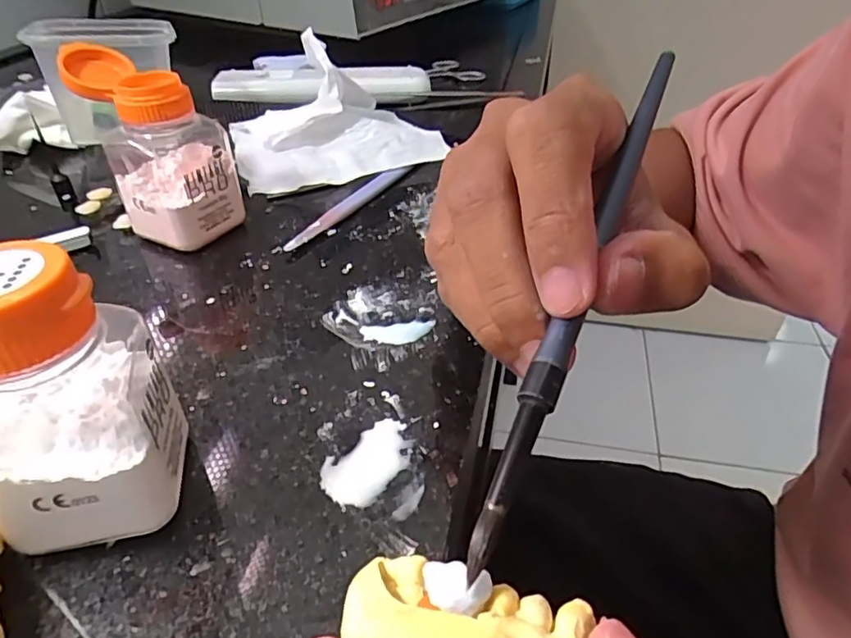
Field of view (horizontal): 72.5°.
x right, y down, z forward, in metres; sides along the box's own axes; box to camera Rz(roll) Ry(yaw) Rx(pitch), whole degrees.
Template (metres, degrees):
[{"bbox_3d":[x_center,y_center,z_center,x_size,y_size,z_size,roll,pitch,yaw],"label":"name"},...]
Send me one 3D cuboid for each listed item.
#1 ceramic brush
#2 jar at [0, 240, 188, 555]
[{"bbox_3d":[0.043,-0.016,0.150,0.008,0.006,0.165,17,62,20],"label":"ceramic brush"},{"bbox_3d":[-0.086,0.016,0.138,0.039,0.069,0.039,0,38,0],"label":"jar"}]

